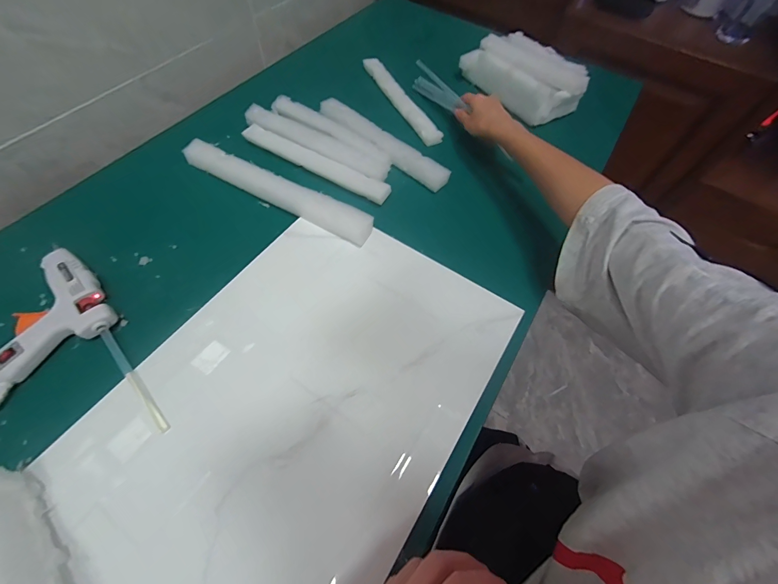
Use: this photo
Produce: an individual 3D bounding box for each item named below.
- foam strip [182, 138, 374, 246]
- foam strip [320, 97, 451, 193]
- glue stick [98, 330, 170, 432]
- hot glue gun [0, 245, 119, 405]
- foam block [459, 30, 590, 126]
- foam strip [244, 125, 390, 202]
[{"bbox_3d":[-0.152,-0.137,0.462,0.291,0.026,0.034,28,62,12],"label":"foam strip"},{"bbox_3d":[-0.014,-0.229,0.527,0.244,0.016,0.039,40,65,18],"label":"foam strip"},{"bbox_3d":[-0.247,0.083,0.337,0.010,0.008,0.125,-39,69,-23],"label":"glue stick"},{"bbox_3d":[-0.363,0.025,0.358,0.124,0.021,0.123,40,65,18],"label":"hot glue gun"},{"bbox_3d":[0.235,-0.375,0.606,0.106,0.063,0.203,-34,67,-21],"label":"foam block"},{"bbox_3d":[-0.106,-0.187,0.502,0.239,0.014,0.027,29,62,13],"label":"foam strip"}]

